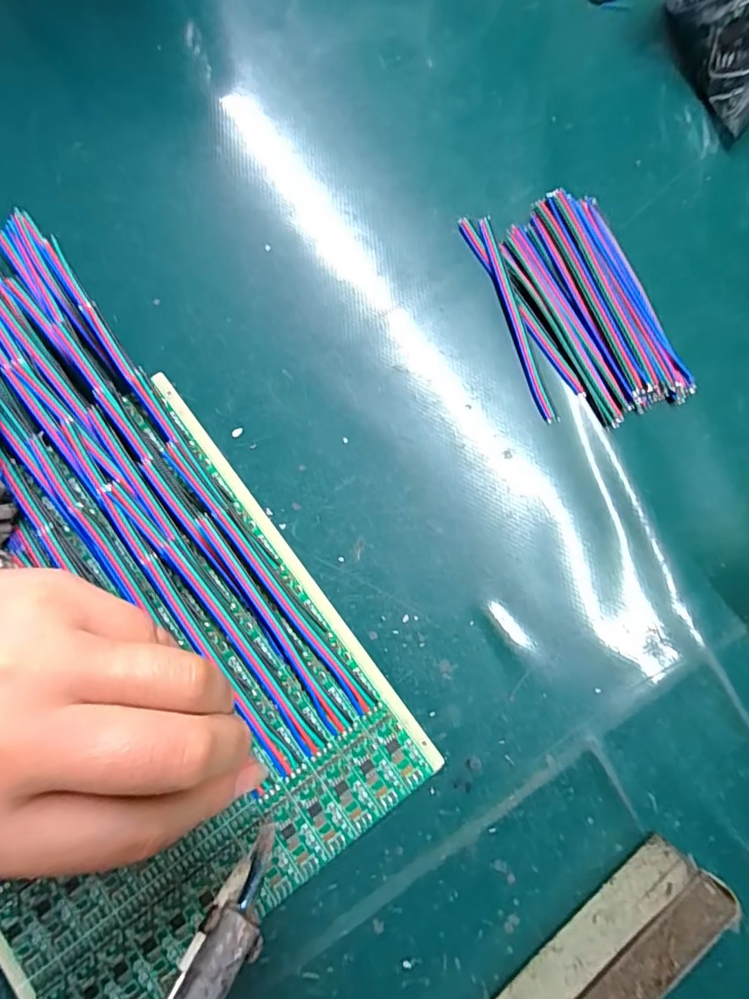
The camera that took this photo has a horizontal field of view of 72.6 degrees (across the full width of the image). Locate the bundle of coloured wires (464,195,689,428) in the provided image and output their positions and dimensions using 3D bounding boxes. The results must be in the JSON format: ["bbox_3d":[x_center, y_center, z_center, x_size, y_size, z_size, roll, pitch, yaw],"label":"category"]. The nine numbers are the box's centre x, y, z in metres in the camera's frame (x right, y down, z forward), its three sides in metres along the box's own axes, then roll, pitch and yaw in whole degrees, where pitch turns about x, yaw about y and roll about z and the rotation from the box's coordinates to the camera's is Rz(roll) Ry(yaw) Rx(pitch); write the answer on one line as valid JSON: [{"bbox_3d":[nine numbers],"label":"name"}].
[{"bbox_3d":[0.089,-0.083,0.224,0.061,0.009,0.104,-19,80,-3],"label":"bundle of coloured wires"}]

